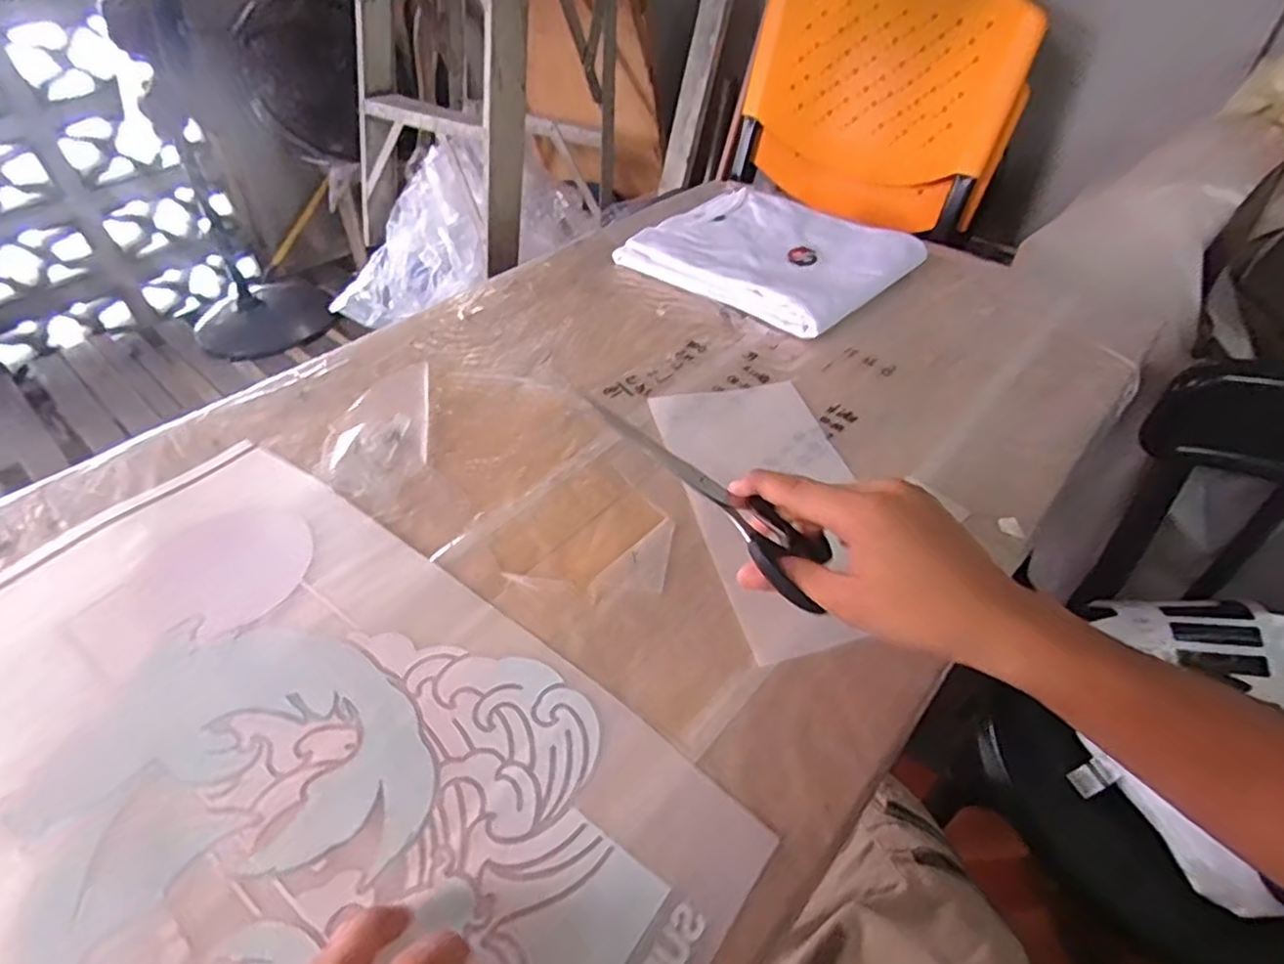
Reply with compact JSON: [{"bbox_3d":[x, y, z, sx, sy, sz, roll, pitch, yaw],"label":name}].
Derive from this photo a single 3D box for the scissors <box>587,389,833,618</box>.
[{"bbox_3d":[0.036,0.009,0.341,0.154,0.013,0.052,37,43,-19],"label":"scissors"}]

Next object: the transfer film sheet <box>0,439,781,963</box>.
[{"bbox_3d":[-0.199,0.143,0.347,0.465,0.010,0.272,28,51,25],"label":"transfer film sheet"}]

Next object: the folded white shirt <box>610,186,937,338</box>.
[{"bbox_3d":[0.141,-0.248,0.720,0.263,0.032,0.217,33,53,28],"label":"folded white shirt"}]

